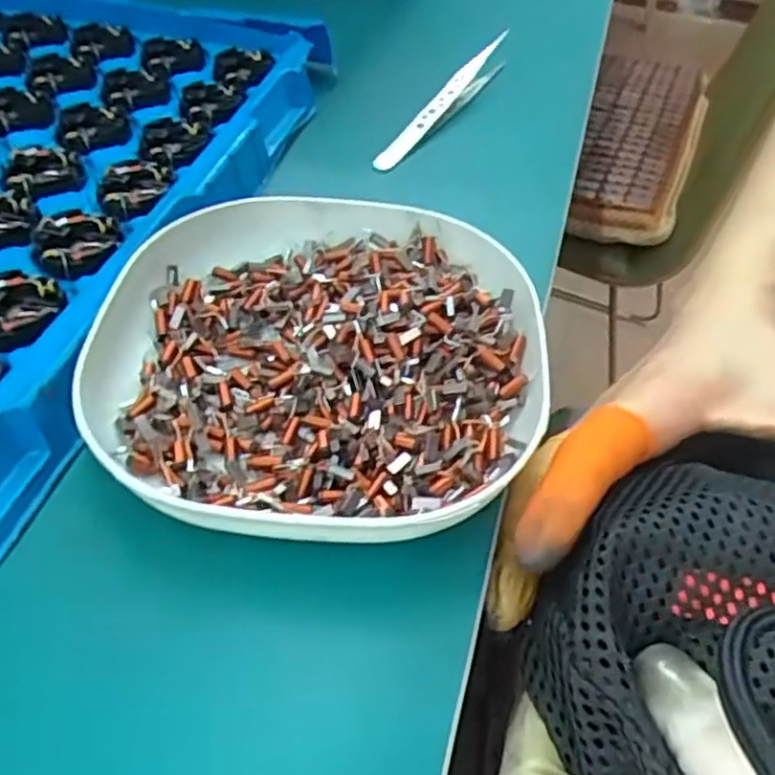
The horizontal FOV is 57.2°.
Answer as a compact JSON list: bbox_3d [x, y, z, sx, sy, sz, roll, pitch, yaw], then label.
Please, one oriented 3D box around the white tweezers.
[{"bbox_3d":[0.029,-0.143,0.356,0.010,0.018,0.127,27,52,18],"label":"white tweezers"}]

